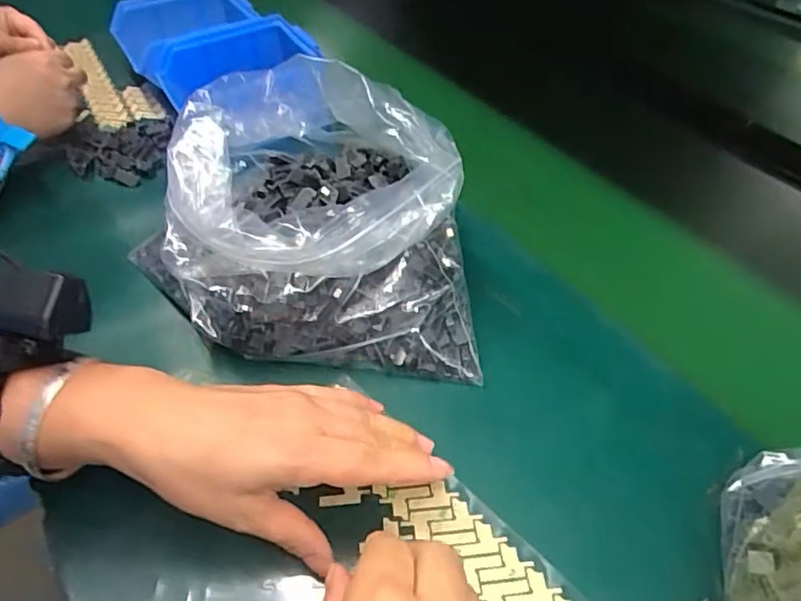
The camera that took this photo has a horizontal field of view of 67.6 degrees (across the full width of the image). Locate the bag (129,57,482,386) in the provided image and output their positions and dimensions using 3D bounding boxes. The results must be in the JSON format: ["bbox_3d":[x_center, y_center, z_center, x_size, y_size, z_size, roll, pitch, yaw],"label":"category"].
[{"bbox_3d":[-0.063,-0.060,0.407,0.244,0.119,0.189,6,47,12],"label":"bag"}]

